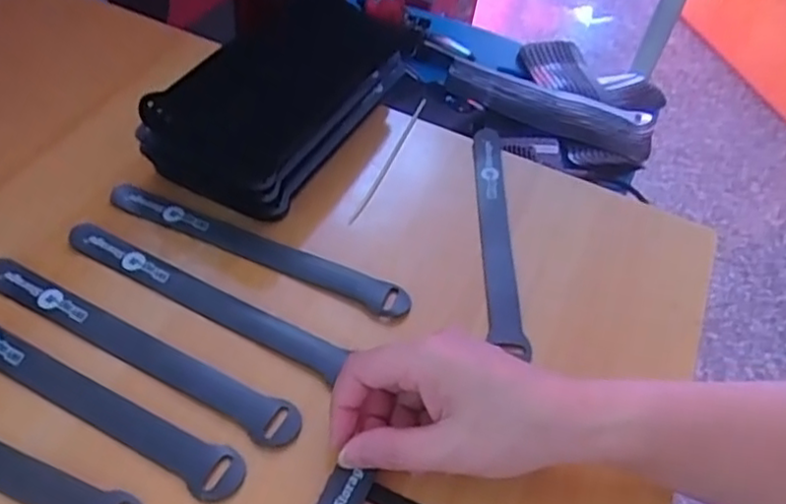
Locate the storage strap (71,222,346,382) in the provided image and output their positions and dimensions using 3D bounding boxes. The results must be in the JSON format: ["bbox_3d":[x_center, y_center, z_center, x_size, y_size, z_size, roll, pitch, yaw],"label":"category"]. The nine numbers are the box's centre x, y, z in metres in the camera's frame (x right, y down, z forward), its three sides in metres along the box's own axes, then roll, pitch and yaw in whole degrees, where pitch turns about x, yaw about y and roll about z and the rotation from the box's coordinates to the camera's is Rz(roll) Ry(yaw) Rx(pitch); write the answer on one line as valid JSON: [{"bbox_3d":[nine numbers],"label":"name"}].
[{"bbox_3d":[-0.115,0.026,0.410,0.193,0.004,0.020,24,57,16],"label":"storage strap"}]

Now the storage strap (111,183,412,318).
[{"bbox_3d":[-0.084,-0.003,0.421,0.200,0.005,0.021,22,61,14],"label":"storage strap"}]

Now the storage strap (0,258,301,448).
[{"bbox_3d":[-0.144,0.052,0.383,0.212,0.004,0.023,24,53,16],"label":"storage strap"}]

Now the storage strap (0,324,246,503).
[{"bbox_3d":[-0.168,0.071,0.359,0.210,0.005,0.024,24,55,16],"label":"storage strap"}]

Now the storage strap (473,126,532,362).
[{"bbox_3d":[0.067,-0.019,0.449,0.022,0.011,0.187,5,50,-5],"label":"storage strap"}]

